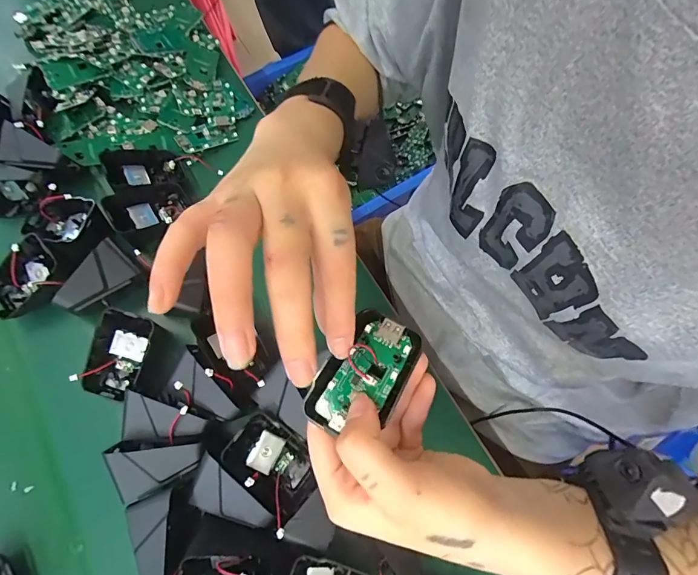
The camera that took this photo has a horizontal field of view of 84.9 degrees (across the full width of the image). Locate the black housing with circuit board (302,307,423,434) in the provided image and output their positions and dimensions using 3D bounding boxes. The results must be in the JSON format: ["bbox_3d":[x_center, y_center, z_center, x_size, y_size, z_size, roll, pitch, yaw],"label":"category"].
[{"bbox_3d":[0.009,0.047,0.208,0.042,0.012,0.066,31,73,10],"label":"black housing with circuit board"}]

